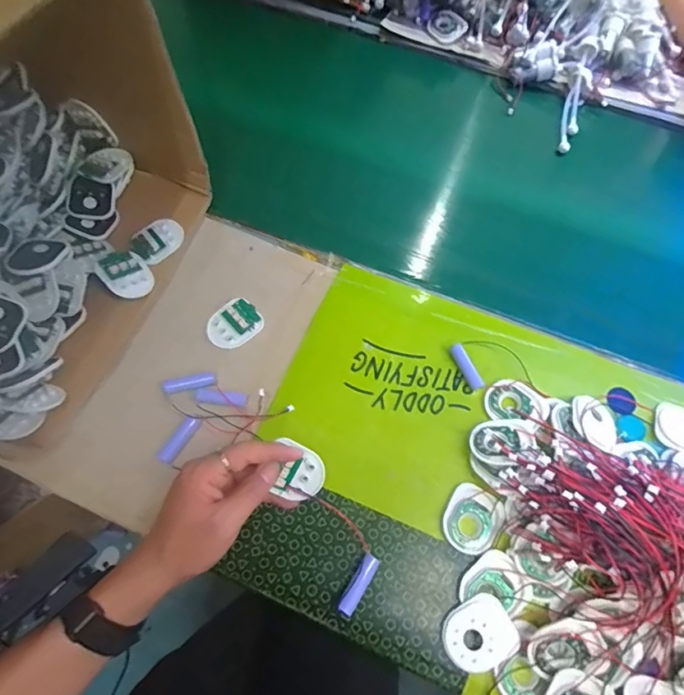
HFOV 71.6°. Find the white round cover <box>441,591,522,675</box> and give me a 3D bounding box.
[{"bbox_3d":[0.111,0.234,0.387,0.055,0.016,0.049,-29,68,-13],"label":"white round cover"}]

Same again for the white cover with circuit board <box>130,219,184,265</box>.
[{"bbox_3d":[-0.210,-0.122,0.541,0.057,0.016,0.044,-40,71,-18],"label":"white cover with circuit board"}]

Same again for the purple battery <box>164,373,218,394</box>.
[{"bbox_3d":[-0.151,0.036,0.472,0.050,0.014,0.015,-12,65,-7],"label":"purple battery"}]

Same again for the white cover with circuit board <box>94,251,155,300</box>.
[{"bbox_3d":[-0.232,-0.078,0.514,0.046,0.053,0.009,-44,30,-19],"label":"white cover with circuit board"}]

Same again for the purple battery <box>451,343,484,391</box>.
[{"bbox_3d":[0.128,0.020,0.487,0.014,0.015,0.050,-24,67,-12],"label":"purple battery"}]

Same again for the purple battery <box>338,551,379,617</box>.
[{"bbox_3d":[0.014,0.201,0.402,0.014,0.012,0.050,28,67,12],"label":"purple battery"}]

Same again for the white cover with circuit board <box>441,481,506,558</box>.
[{"bbox_3d":[0.118,0.154,0.426,0.049,0.009,0.057,33,68,14],"label":"white cover with circuit board"}]

